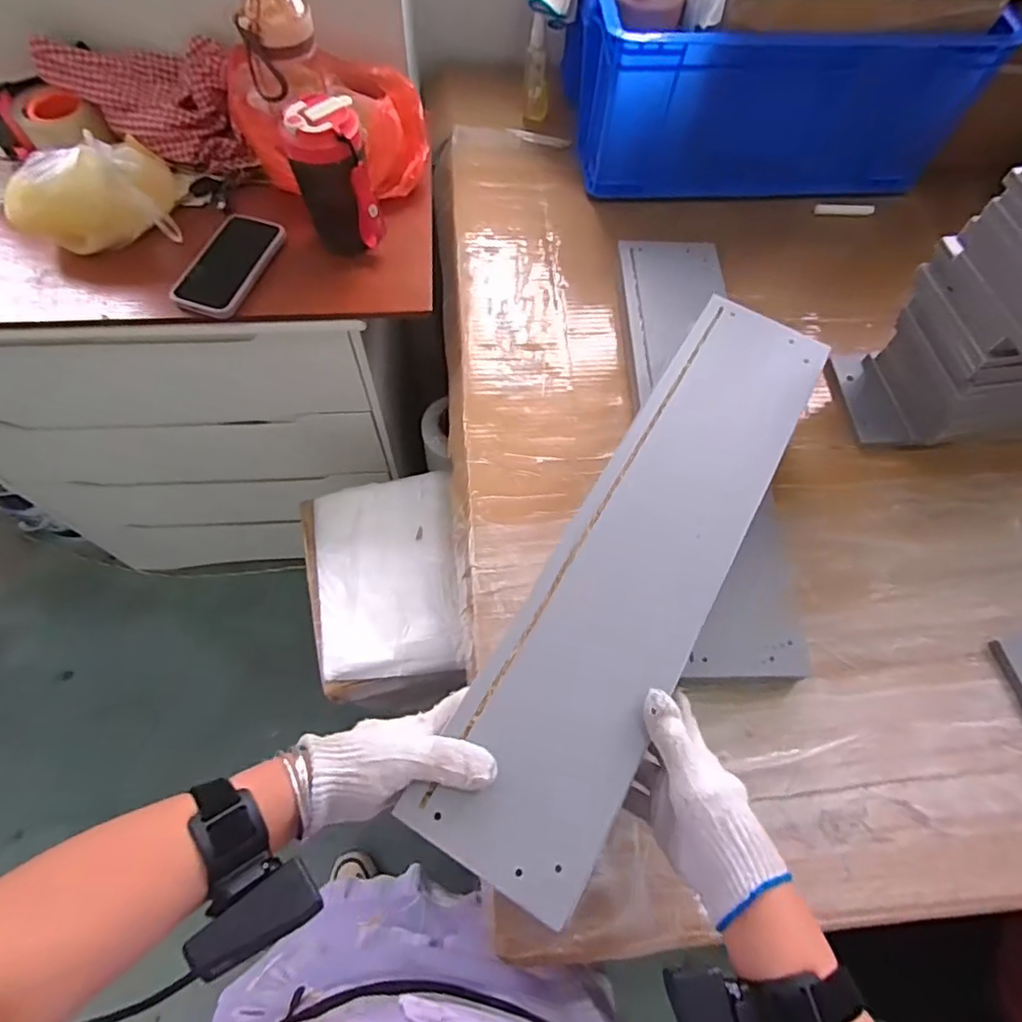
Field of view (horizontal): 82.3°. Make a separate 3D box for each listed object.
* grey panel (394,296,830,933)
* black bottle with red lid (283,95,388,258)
[{"bbox_3d":[0.121,0.026,0.494,0.129,0.023,0.552,29,66,11],"label":"grey panel"},{"bbox_3d":[-0.204,-0.380,0.675,0.083,0.146,0.080,-20,67,-11],"label":"black bottle with red lid"}]

